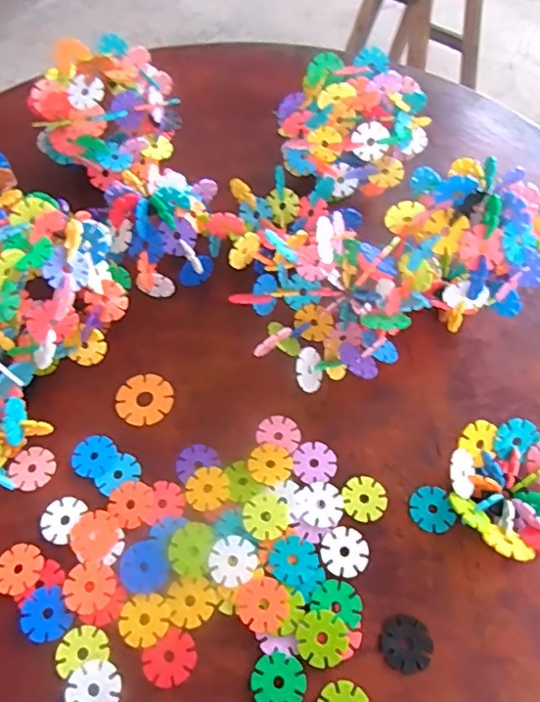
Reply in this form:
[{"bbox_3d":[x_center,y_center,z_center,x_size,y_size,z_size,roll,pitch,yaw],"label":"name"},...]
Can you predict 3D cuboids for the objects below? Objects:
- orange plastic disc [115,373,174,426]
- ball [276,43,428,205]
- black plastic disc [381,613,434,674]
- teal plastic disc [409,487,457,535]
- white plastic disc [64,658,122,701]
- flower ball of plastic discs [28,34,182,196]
[{"bbox_3d":[-0.099,0.038,0.440,0.042,0.005,0.044,-1,59,2],"label":"orange plastic disc"},{"bbox_3d":[0.079,-0.206,0.505,0.113,0.098,0.102,-35,64,-17],"label":"ball"},{"bbox_3d":[0.085,0.182,0.345,0.031,0.004,0.031,-1,59,2],"label":"black plastic disc"},{"bbox_3d":[0.114,0.112,0.393,0.030,0.004,0.031,-1,59,2],"label":"teal plastic disc"},{"bbox_3d":[-0.107,0.206,0.336,0.031,0.004,0.031,3,59,-5],"label":"white plastic disc"},{"bbox_3d":[-0.151,-0.228,0.526,0.102,0.099,0.111,-1,59,2],"label":"flower ball of plastic discs"}]

